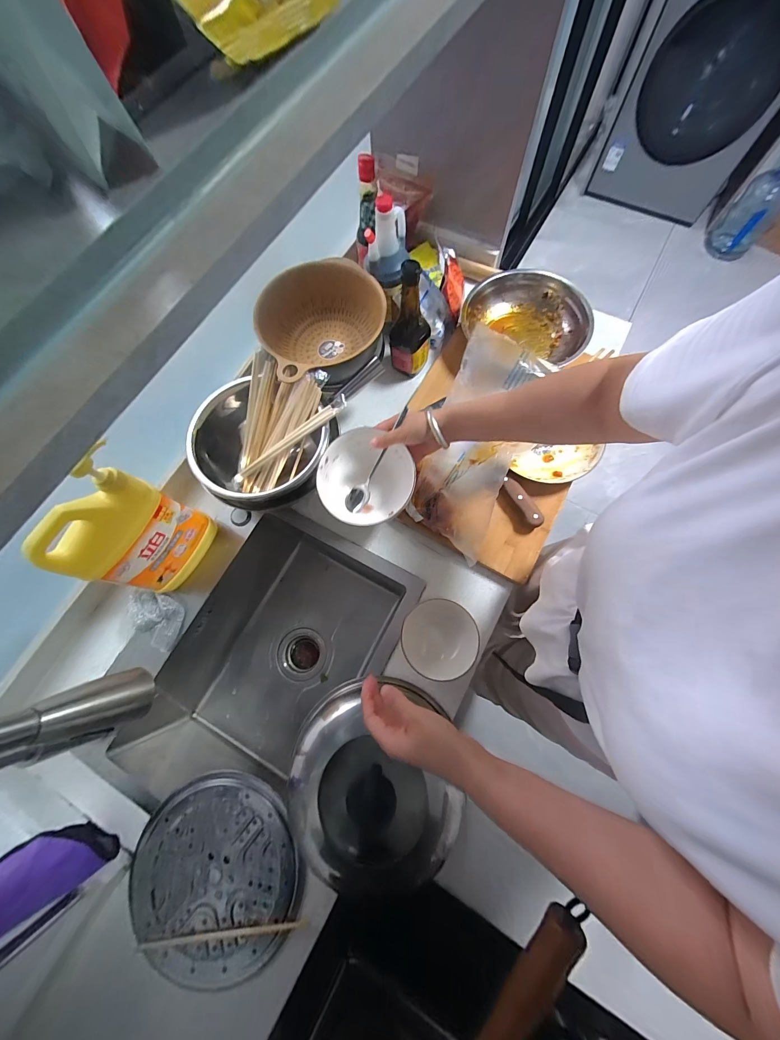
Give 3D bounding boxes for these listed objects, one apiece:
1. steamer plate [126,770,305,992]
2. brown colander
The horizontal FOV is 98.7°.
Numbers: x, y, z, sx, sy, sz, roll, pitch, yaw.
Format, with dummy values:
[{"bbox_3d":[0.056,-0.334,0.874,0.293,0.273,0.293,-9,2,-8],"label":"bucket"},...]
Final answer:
[{"bbox_3d":[-0.249,0.508,0.476,0.236,0.028,0.227,0,73,1],"label":"steamer plate"},{"bbox_3d":[-0.124,-0.352,0.631,0.218,0.106,0.192,-31,75,-8],"label":"brown colander"}]

